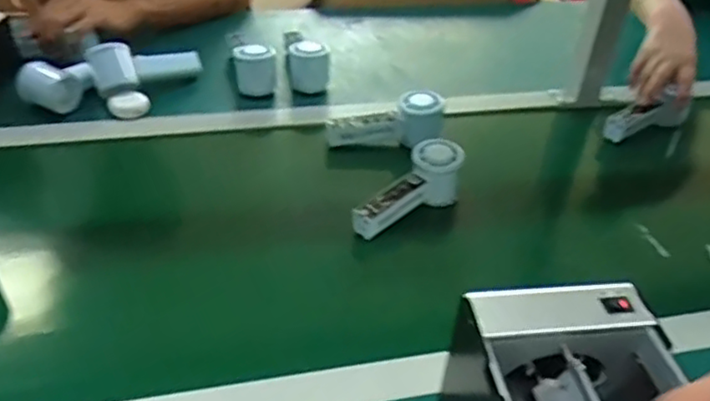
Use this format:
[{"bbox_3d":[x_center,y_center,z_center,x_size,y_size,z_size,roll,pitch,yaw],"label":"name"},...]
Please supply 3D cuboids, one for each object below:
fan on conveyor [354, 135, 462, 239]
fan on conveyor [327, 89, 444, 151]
[{"bbox_3d":[0.062,-0.012,0.742,0.052,0.064,0.146,31,45,30],"label":"fan on conveyor"},{"bbox_3d":[0.042,-0.091,0.860,0.147,0.067,0.054,-13,39,0],"label":"fan on conveyor"}]

